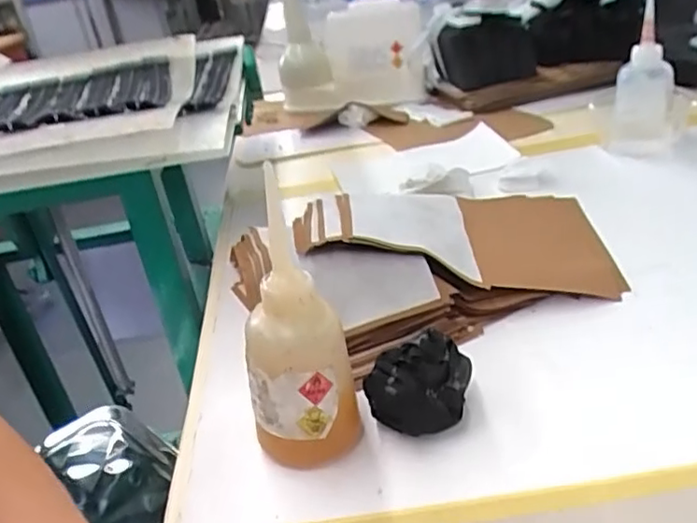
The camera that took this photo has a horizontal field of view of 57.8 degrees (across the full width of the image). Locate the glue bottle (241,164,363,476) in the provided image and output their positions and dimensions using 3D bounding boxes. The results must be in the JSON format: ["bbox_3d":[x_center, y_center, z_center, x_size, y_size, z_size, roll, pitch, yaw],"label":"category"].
[{"bbox_3d":[-0.033,0.043,0.364,0.058,0.161,0.054,-14,29,-13],"label":"glue bottle"}]

